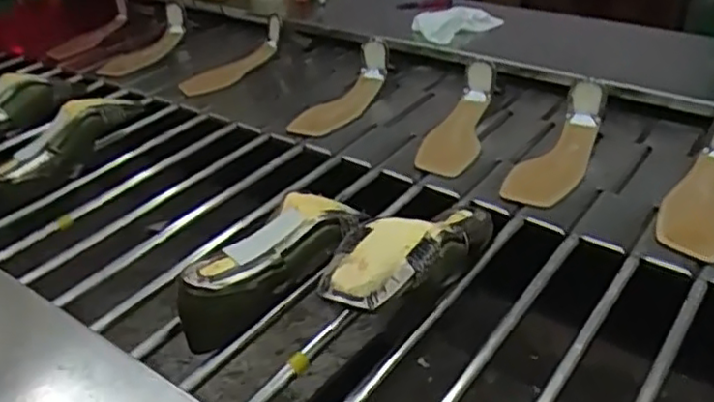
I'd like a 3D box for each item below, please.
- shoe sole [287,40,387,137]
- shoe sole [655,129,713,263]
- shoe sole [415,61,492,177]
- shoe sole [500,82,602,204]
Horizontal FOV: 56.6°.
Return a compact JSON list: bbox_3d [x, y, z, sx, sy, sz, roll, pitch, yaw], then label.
[{"bbox_3d":[-0.021,-0.162,0.971,0.083,0.064,0.211,18,46,32],"label":"shoe sole"},{"bbox_3d":[0.379,-0.018,0.716,0.076,0.056,0.199,16,41,28],"label":"shoe sole"},{"bbox_3d":[0.129,-0.113,0.873,0.078,0.056,0.206,6,37,16],"label":"shoe sole"},{"bbox_3d":[0.243,-0.070,0.800,0.076,0.058,0.197,18,42,30],"label":"shoe sole"}]

